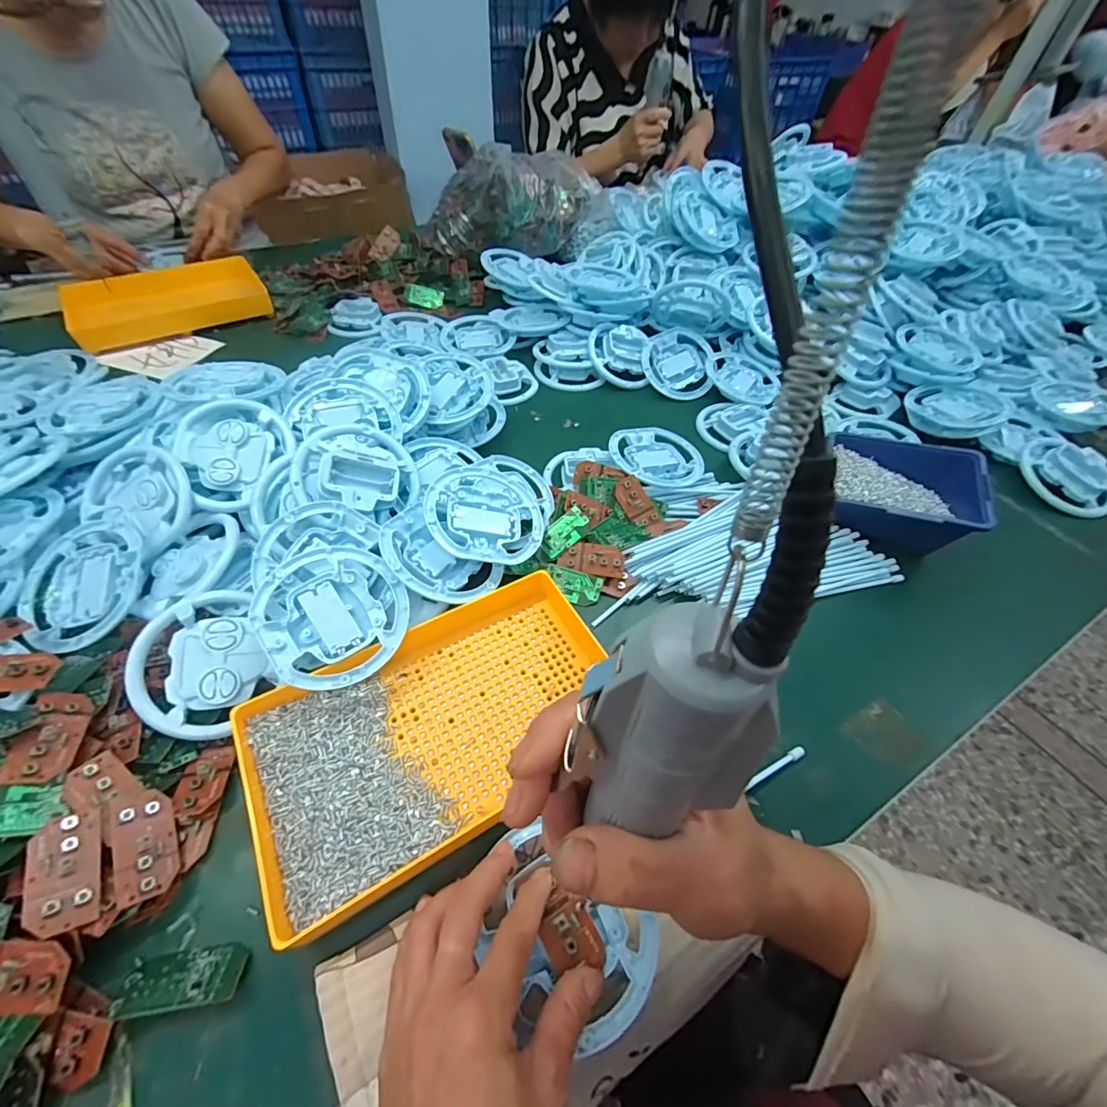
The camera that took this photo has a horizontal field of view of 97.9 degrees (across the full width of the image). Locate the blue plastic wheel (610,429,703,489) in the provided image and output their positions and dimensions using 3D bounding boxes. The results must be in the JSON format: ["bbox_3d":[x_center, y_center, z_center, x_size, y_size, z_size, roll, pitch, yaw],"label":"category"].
[{"bbox_3d":[0.114,-0.108,0.533,0.097,0.017,0.098,2,51,-2],"label":"blue plastic wheel"}]

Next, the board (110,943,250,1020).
[{"bbox_3d":[-0.202,0.231,0.260,0.061,0.004,0.028,-6,19,-6],"label":"board"}]

